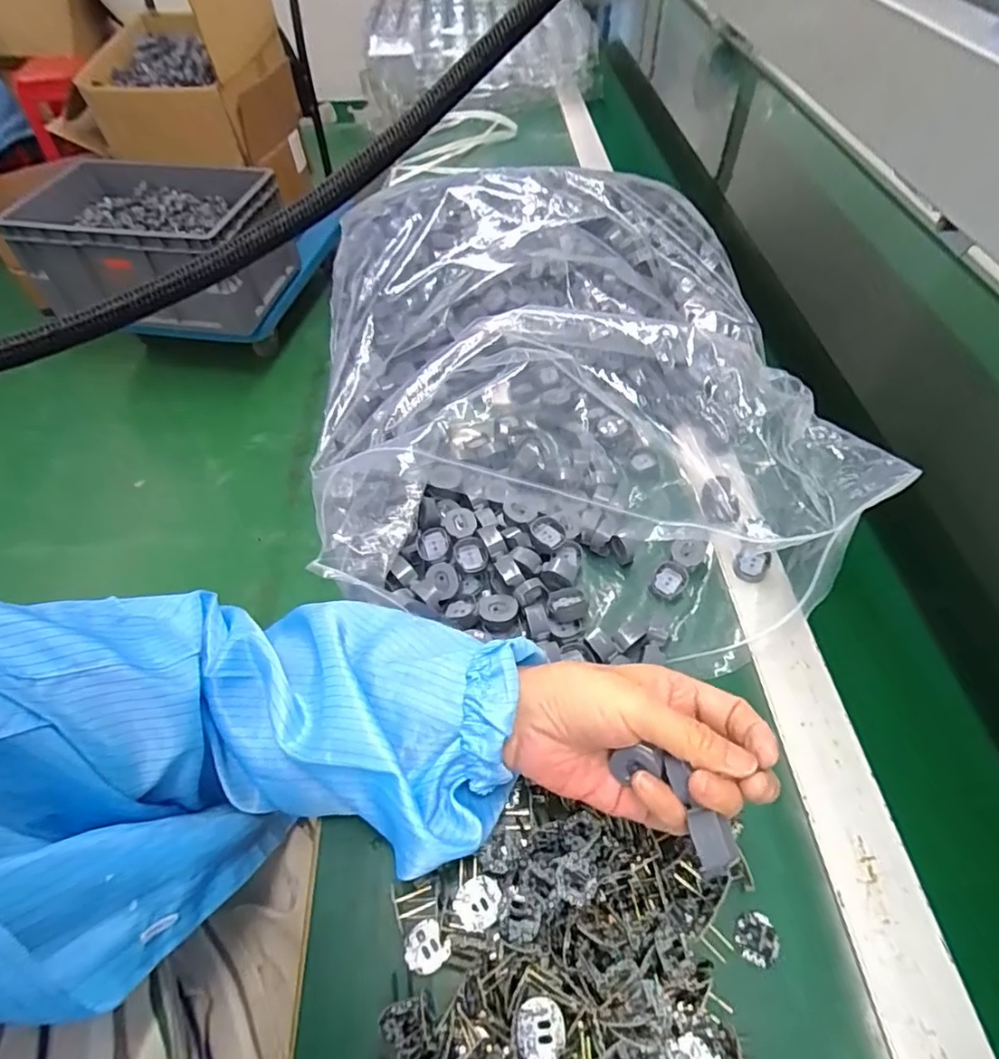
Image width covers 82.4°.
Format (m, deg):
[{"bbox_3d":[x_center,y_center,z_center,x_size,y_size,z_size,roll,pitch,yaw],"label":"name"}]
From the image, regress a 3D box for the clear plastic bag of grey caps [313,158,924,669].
[{"bbox_3d":[0.046,-0.141,0.519,0.401,0.116,0.524,-3,53,-1],"label":"clear plastic bag of grey caps"}]

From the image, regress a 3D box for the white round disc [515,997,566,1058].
[{"bbox_3d":[0.019,0.240,0.273,0.023,0.004,0.024,-1,53,1],"label":"white round disc"}]

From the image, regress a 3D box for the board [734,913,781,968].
[{"bbox_3d":[0.140,0.222,0.310,0.022,0.004,0.024,-1,53,1],"label":"board"}]

